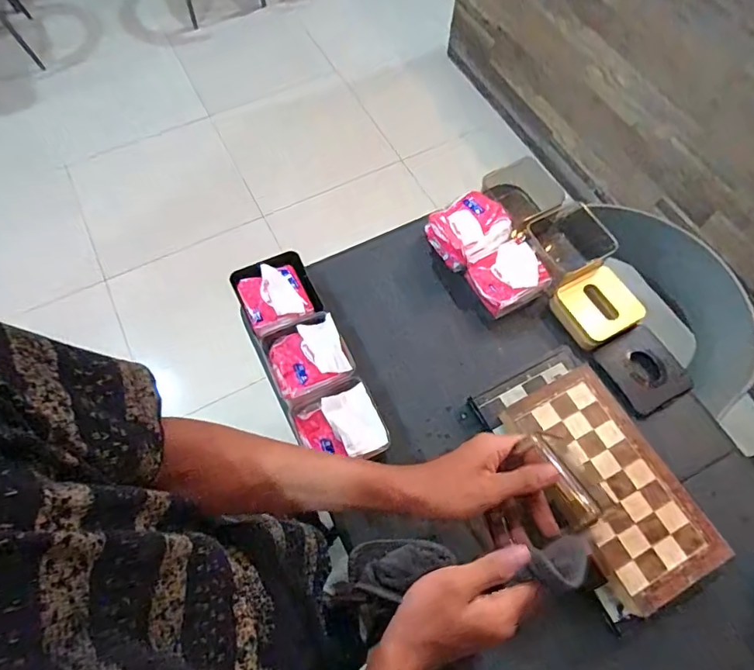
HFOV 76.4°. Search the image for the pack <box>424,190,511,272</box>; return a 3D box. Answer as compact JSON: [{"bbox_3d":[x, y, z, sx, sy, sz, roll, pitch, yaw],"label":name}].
[{"bbox_3d":[0.155,-0.177,0.838,0.112,0.088,0.117,-33,70,-14],"label":"pack"}]

